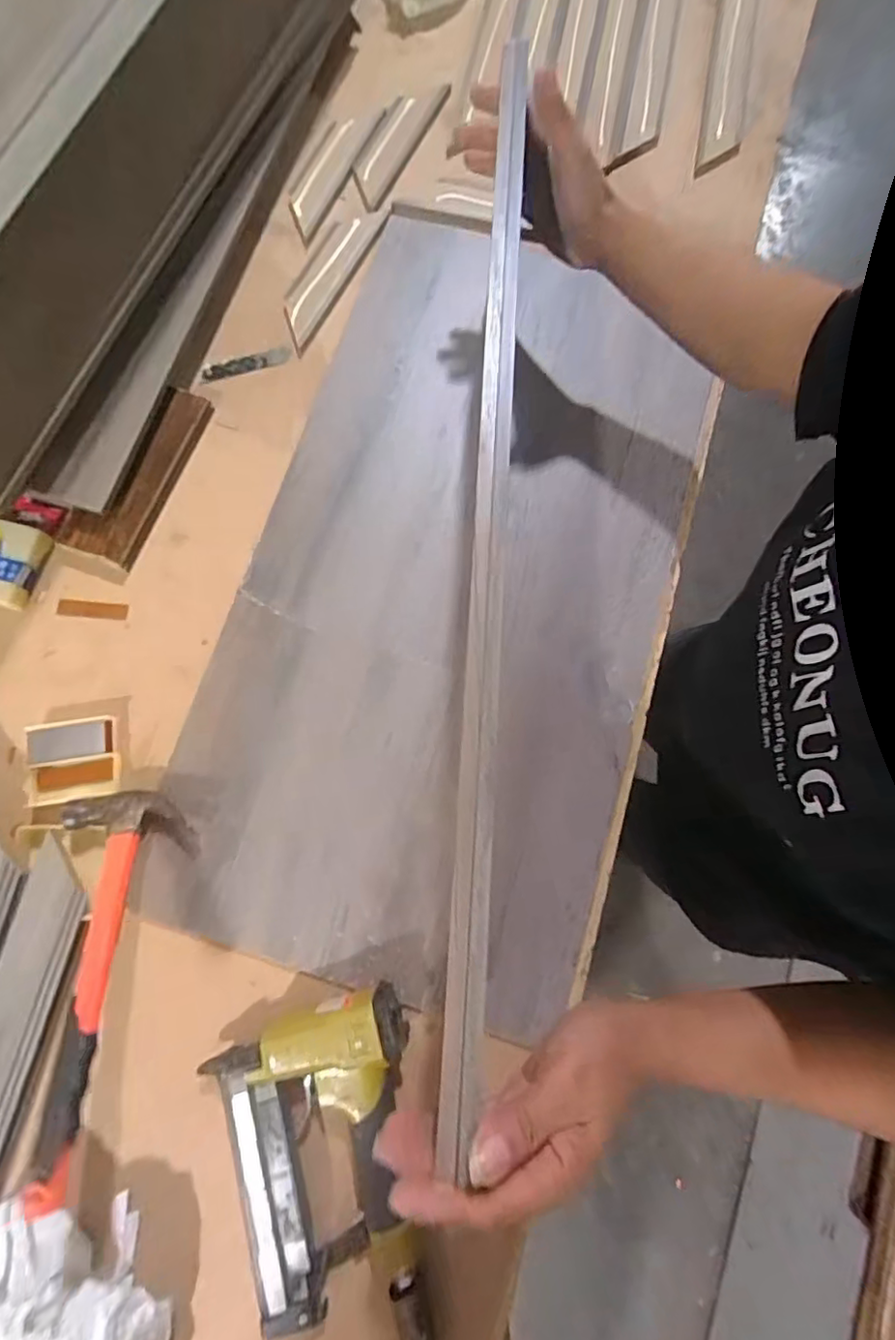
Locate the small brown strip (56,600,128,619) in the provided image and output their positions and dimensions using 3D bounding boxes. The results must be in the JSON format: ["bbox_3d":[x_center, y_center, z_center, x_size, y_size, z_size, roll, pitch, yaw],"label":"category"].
[{"bbox_3d":[-0.324,-0.055,0.514,0.063,0.005,0.015,3,79,0],"label":"small brown strip"}]

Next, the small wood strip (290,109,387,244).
[{"bbox_3d":[-0.128,-0.547,0.617,0.046,0.011,0.184,23,80,3],"label":"small wood strip"}]

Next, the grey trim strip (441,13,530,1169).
[{"bbox_3d":[0.025,-0.087,0.318,0.020,0.020,0.625,4,79,0],"label":"grey trim strip"}]

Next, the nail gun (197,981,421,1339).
[{"bbox_3d":[-0.080,0.350,0.406,0.156,0.042,0.198,-22,80,-5],"label":"nail gun"}]

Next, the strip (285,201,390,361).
[{"bbox_3d":[-0.123,-0.417,0.588,0.049,0.007,0.193,25,80,4],"label":"strip"}]

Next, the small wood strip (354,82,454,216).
[{"bbox_3d":[-0.059,-0.594,0.633,0.047,0.010,0.179,26,80,4],"label":"small wood strip"}]

